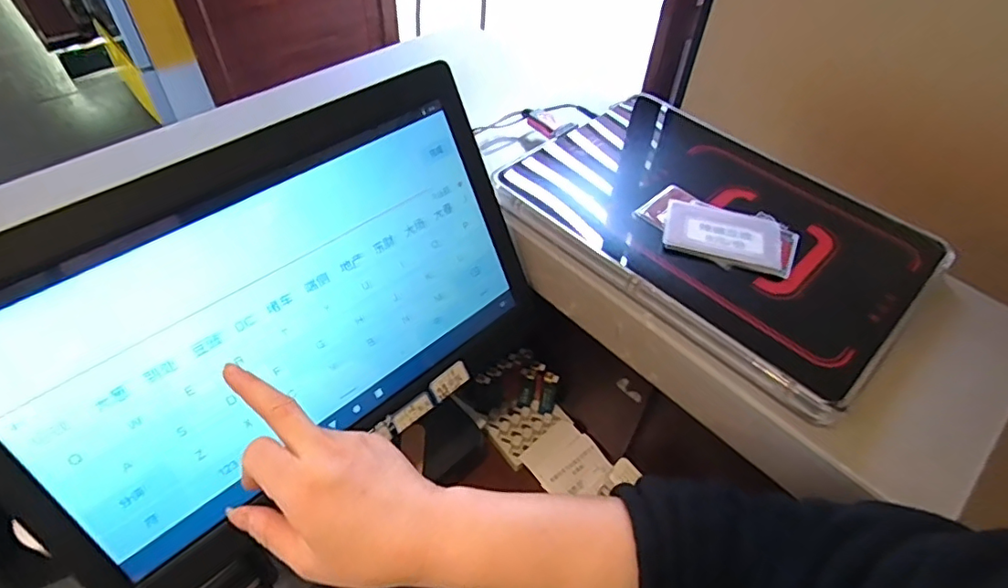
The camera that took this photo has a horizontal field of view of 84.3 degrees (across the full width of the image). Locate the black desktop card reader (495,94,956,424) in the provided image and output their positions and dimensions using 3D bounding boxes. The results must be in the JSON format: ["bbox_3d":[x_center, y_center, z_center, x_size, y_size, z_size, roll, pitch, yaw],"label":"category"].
[{"bbox_3d":[0.177,-0.067,0.487,0.227,0.030,0.331,-34,59,-28],"label":"black desktop card reader"}]

